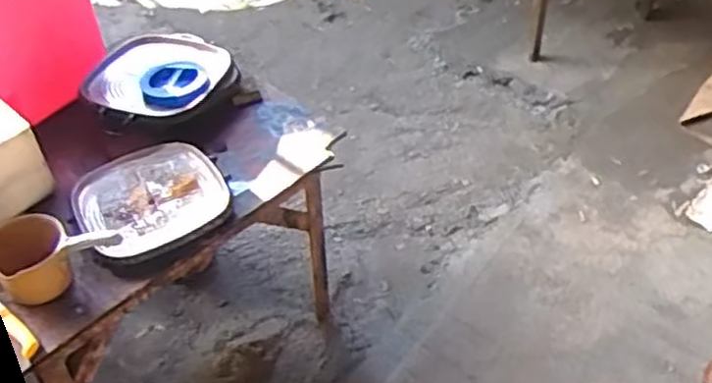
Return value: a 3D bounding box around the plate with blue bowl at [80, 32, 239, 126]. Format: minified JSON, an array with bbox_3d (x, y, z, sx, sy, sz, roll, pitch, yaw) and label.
[{"bbox_3d":[-0.472,-0.273,1.780,0.333,0.073,0.329,1,43,-1],"label":"plate with blue bowl"}]

